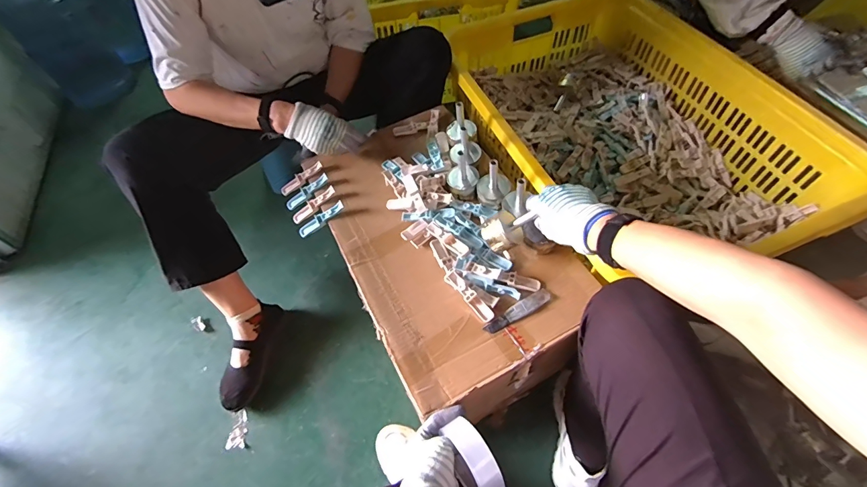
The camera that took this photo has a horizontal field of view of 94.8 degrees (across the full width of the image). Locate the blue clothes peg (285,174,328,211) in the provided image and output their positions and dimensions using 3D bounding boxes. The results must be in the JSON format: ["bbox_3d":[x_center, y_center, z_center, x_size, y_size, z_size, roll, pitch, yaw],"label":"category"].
[{"bbox_3d":[-0.249,-0.102,0.786,0.096,0.008,0.028,-39,62,-3],"label":"blue clothes peg"}]

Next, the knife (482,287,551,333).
[{"bbox_3d":[0.135,0.108,0.635,0.119,0.006,0.024,-28,60,-15],"label":"knife"}]

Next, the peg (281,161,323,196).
[{"bbox_3d":[-0.269,-0.132,0.811,0.097,0.011,0.025,-35,60,5],"label":"peg"}]

